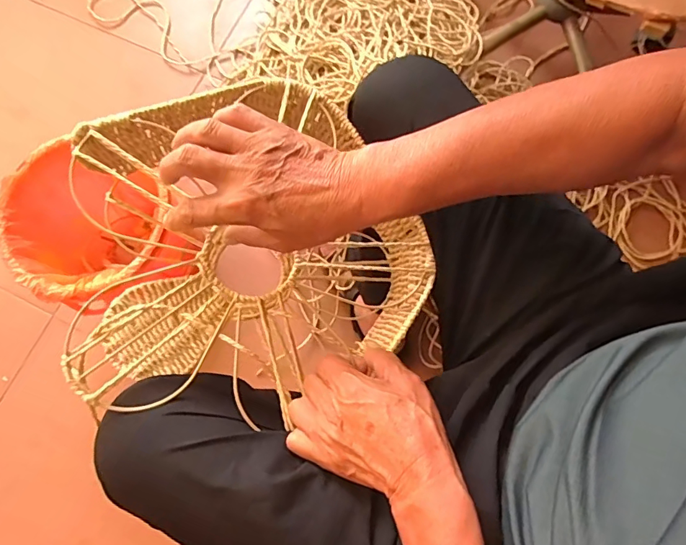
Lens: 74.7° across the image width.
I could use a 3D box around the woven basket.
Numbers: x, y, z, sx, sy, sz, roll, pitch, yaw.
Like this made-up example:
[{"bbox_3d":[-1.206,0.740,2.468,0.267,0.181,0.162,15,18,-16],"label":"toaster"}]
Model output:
[{"bbox_3d":[-0.099,-0.012,0.468,0.327,0.180,0.307,0,77,1],"label":"woven basket"}]

